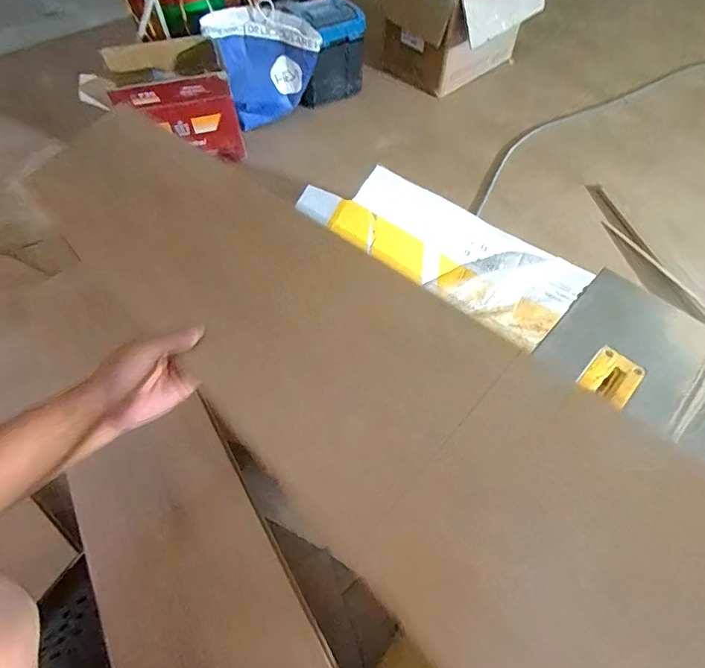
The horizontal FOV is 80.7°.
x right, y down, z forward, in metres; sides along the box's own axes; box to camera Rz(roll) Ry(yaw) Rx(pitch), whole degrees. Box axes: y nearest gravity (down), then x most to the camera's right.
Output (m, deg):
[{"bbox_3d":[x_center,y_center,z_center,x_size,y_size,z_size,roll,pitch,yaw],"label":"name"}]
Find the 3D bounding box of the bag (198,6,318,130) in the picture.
[{"bbox_3d":[-0.214,-0.679,1.077,0.249,0.277,0.066,-7,59,-4],"label":"bag"}]

